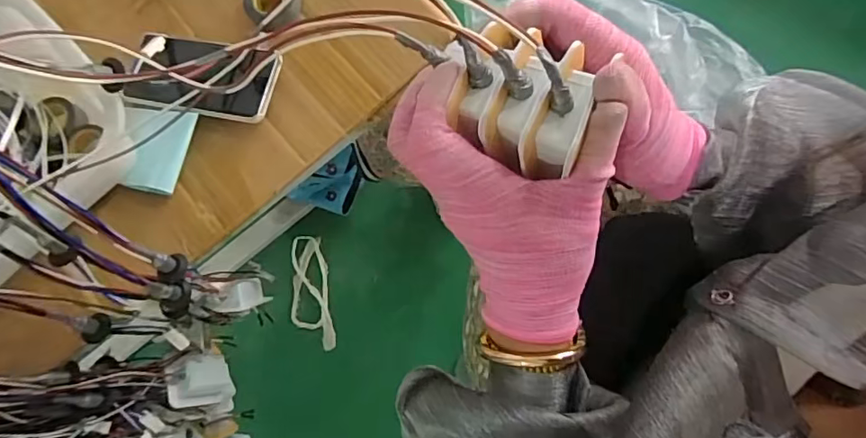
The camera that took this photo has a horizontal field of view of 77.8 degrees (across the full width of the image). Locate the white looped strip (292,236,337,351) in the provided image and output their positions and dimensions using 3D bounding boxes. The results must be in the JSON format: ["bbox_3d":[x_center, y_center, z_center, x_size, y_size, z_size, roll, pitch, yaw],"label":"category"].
[{"bbox_3d":[-0.258,0.153,1.124,0.085,0.025,0.243,-11,75,-1],"label":"white looped strip"}]

